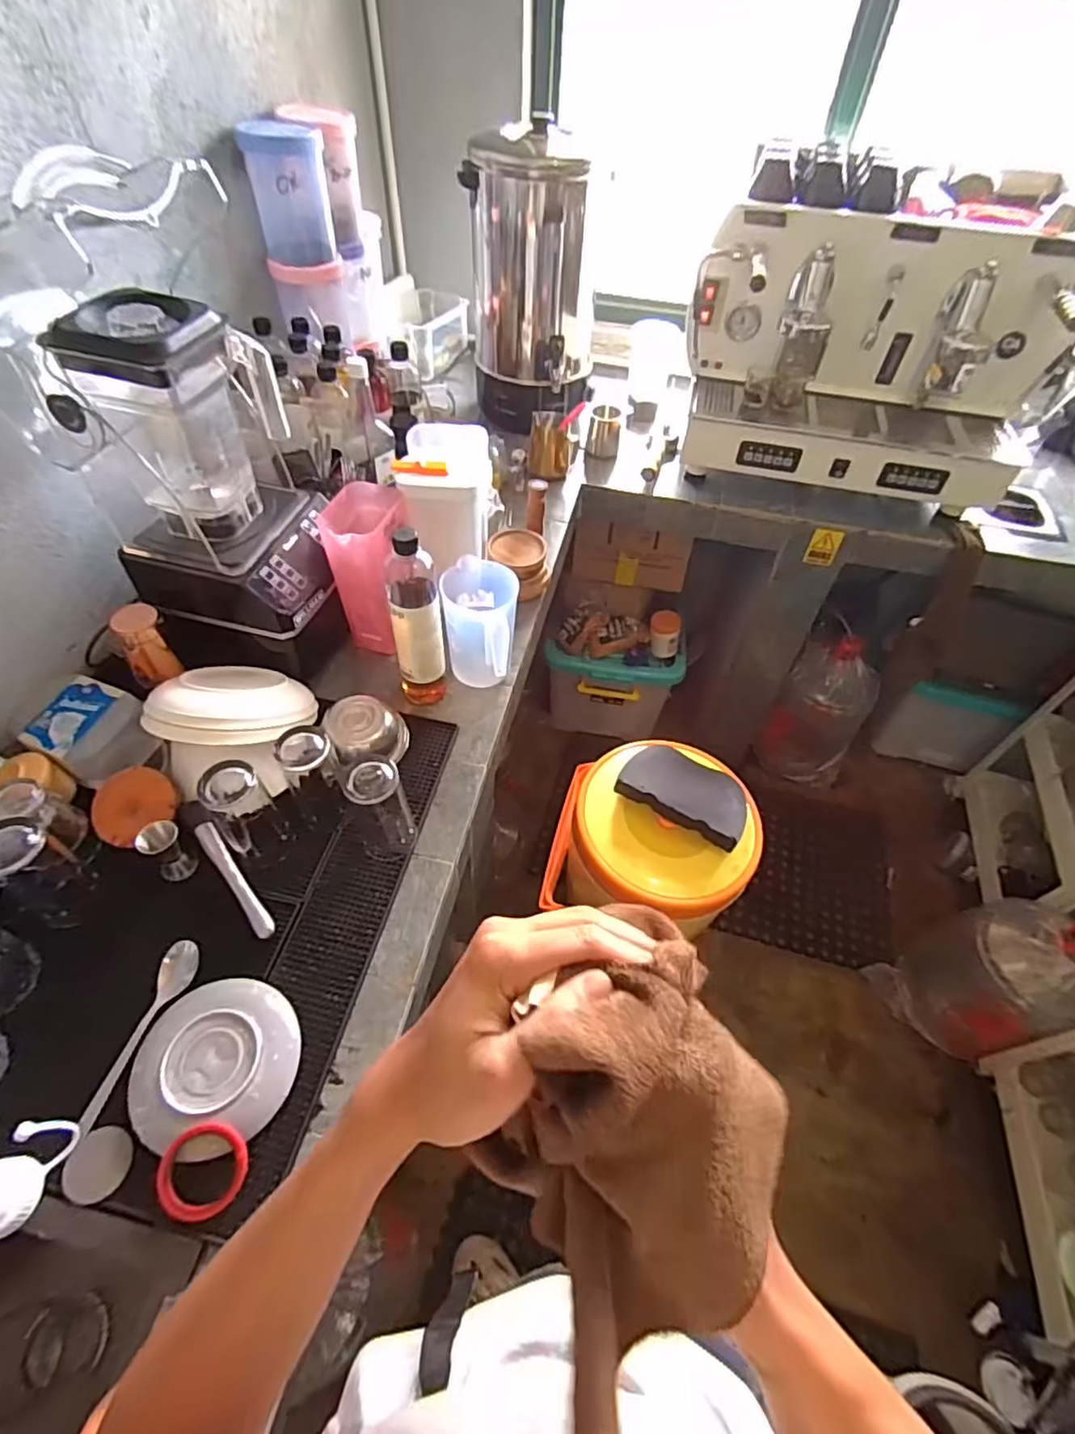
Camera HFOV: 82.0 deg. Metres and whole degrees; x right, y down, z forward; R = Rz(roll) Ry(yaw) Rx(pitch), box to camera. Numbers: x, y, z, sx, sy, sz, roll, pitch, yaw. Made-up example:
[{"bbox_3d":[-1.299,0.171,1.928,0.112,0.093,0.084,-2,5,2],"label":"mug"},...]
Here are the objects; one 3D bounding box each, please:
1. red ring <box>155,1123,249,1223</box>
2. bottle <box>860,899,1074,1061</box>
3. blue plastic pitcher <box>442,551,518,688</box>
[{"bbox_3d":[-0.302,0.412,0.560,0.074,0.010,0.071,6,57,-10],"label":"red ring"},{"bbox_3d":[1.108,0.587,1.458,0.286,0.540,0.273,-18,54,-16],"label":"bottle"},{"bbox_3d":[-0.086,-0.123,0.926,0.104,0.174,0.161,5,51,1],"label":"blue plastic pitcher"}]

